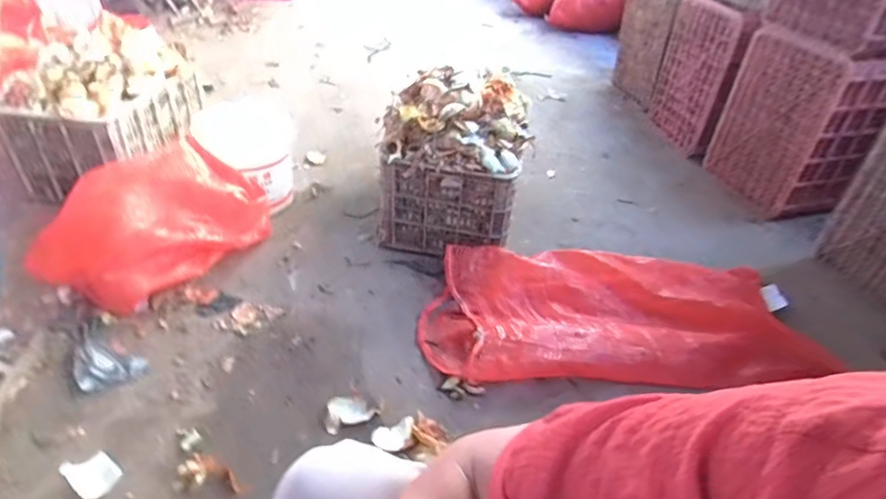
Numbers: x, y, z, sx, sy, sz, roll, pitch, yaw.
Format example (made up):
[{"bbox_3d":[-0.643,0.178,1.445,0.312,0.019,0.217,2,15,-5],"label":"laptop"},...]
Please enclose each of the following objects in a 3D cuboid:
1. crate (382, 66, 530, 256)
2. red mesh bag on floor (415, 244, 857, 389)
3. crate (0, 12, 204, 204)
[{"bbox_3d":[0.031,-0.243,1.466,0.381,0.424,0.374,8,38,0],"label":"crate"},{"bbox_3d":[0.414,0.151,1.267,0.919,0.095,0.399,3,38,-5],"label":"red mesh bag on floor"},{"bbox_3d":[-0.969,-0.419,1.520,0.326,0.324,0.490,9,38,2],"label":"crate"}]

